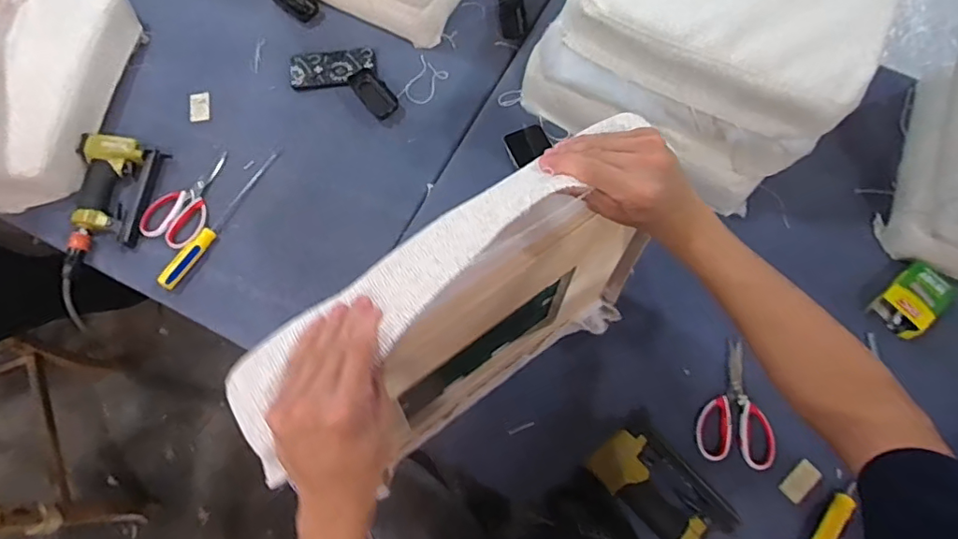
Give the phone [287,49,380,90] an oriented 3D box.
[{"bbox_3d":[-0.283,-0.391,1.025,0.163,0.010,0.078,-9,69,-5],"label":"phone"}]

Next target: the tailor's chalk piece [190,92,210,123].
[{"bbox_3d":[-0.524,-0.305,0.989,0.035,0.004,0.062,-6,71,-10],"label":"tailor's chalk piece"}]

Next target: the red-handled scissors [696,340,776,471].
[{"bbox_3d":[0.382,0.198,0.789,0.100,0.016,0.175,8,69,2],"label":"red-handled scissors"}]

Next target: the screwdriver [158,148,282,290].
[{"bbox_3d":[-0.426,-0.095,0.889,0.026,0.023,0.301,27,70,9],"label":"screwdriver"}]

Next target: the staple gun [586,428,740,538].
[{"bbox_3d":[0.264,0.319,0.746,0.215,0.061,0.106,42,73,13],"label":"staple gun"}]

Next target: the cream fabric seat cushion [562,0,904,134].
[{"bbox_3d":[0.409,-0.462,0.836,0.456,0.126,0.429,29,71,9],"label":"cream fabric seat cushion"}]

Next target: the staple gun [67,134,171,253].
[{"bbox_3d":[-0.624,-0.131,0.887,0.135,0.043,0.205,1,69,-1],"label":"staple gun"}]

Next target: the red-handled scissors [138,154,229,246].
[{"bbox_3d":[-0.497,-0.131,0.901,0.101,0.025,0.196,10,69,2],"label":"red-handled scissors"}]

